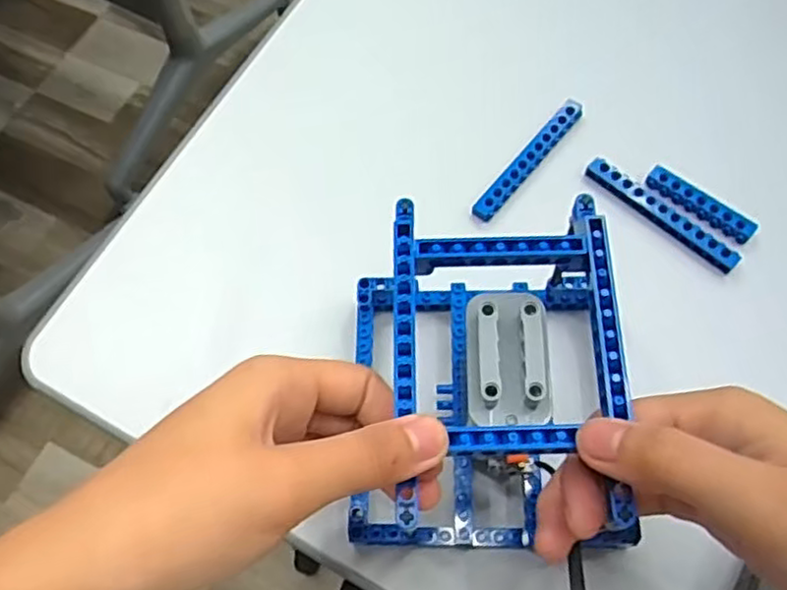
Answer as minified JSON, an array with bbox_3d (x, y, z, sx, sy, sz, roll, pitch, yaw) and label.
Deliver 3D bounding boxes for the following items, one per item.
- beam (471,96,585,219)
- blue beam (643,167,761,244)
[{"bbox_3d":[0.079,-0.080,0.402,0.014,0.009,0.093,37,73,17],"label":"beam"},{"bbox_3d":[0.171,-0.051,0.386,0.063,0.009,0.013,40,73,18],"label":"blue beam"}]

